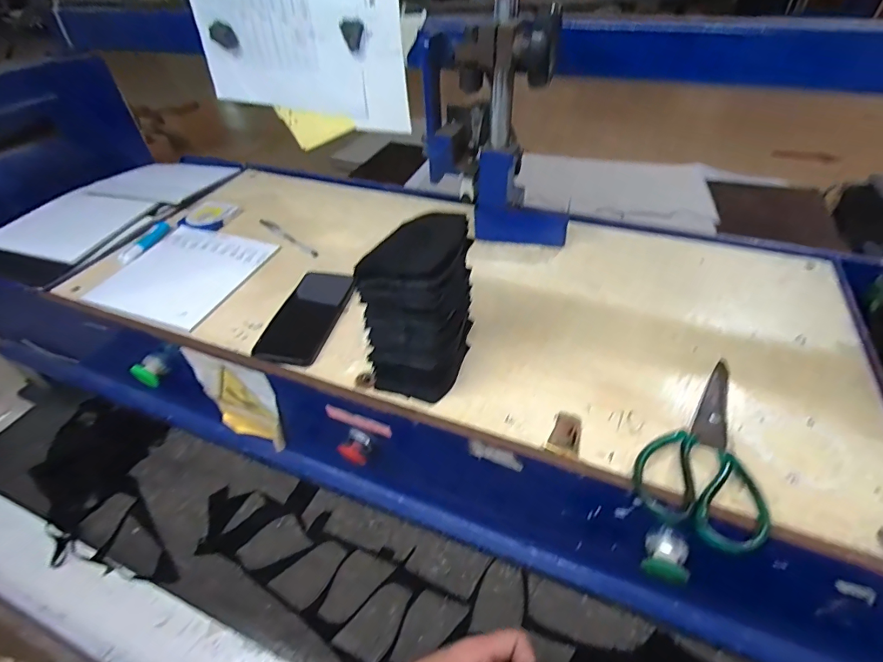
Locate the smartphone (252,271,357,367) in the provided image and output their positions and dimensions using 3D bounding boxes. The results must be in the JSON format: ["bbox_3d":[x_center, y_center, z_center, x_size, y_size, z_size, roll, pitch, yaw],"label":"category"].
[{"bbox_3d":[-0.164,-0.029,0.554,0.078,0.011,0.178,7,45,10],"label":"smartphone"}]

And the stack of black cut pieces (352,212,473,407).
[{"bbox_3d":[-0.018,-0.021,0.428,0.084,0.163,0.102,10,45,14],"label":"stack of black cut pieces"}]

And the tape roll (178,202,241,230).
[{"bbox_3d":[-0.390,-0.193,0.720,0.078,0.011,0.076,-2,44,2],"label":"tape roll"}]

